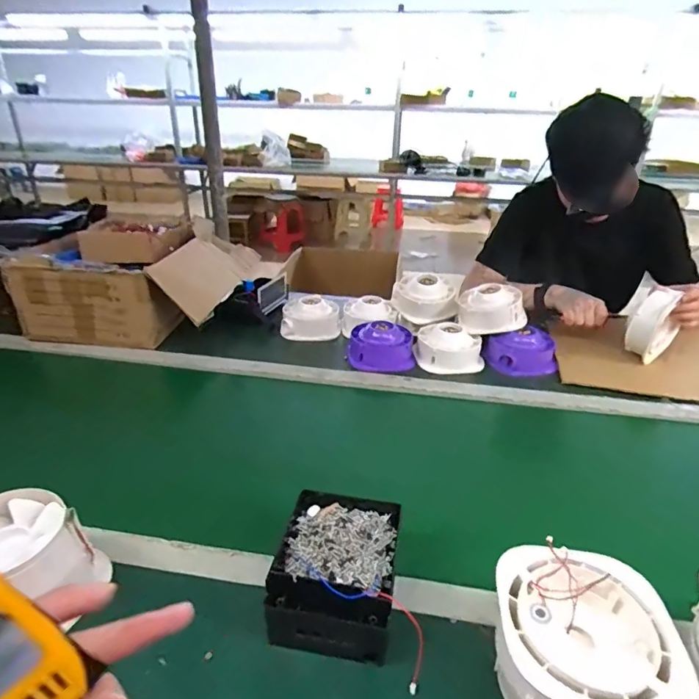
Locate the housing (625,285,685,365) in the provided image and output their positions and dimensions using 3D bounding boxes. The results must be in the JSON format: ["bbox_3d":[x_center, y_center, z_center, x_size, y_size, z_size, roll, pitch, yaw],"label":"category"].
[{"bbox_3d":[0.626,-0.044,0.975,0.138,0.170,0.058,-20,35,-36],"label":"housing"}]

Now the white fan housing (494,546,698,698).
[{"bbox_3d":[0.196,0.262,0.412,0.139,0.087,0.135,2,27,-1],"label":"white fan housing"}]

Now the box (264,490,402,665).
[{"bbox_3d":[-0.012,0.233,0.505,0.122,0.073,0.159,6,28,8],"label":"box"}]

